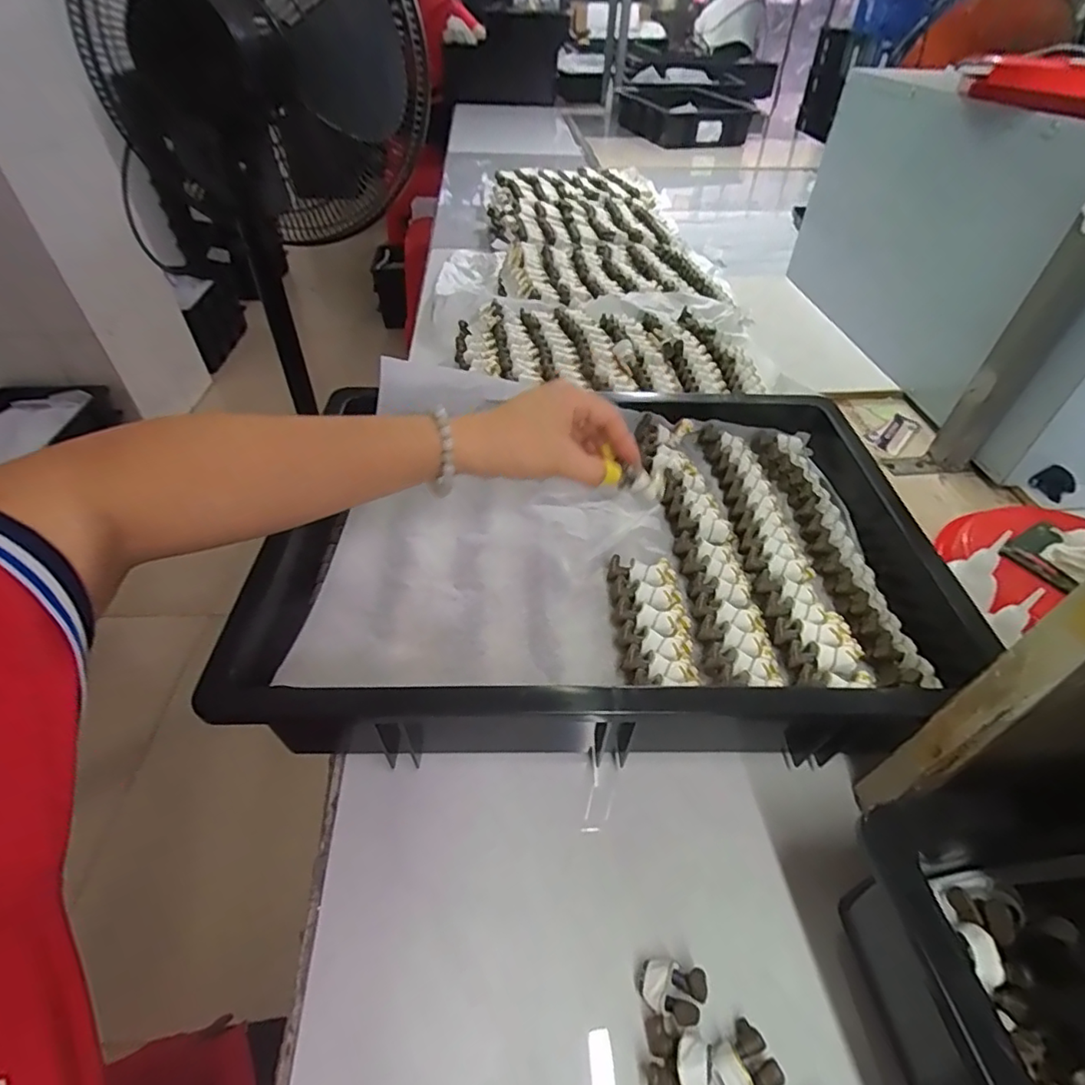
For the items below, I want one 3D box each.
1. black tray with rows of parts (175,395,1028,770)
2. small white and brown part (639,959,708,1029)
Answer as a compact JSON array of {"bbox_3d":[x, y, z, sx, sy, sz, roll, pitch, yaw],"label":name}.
[{"bbox_3d":[0.046,0.015,0.426,0.449,0.094,0.301,-1,46,-2],"label":"black tray with rows of parts"},{"bbox_3d":[0.064,0.222,0.274,0.032,0.015,0.022,14,47,12],"label":"small white and brown part"}]

